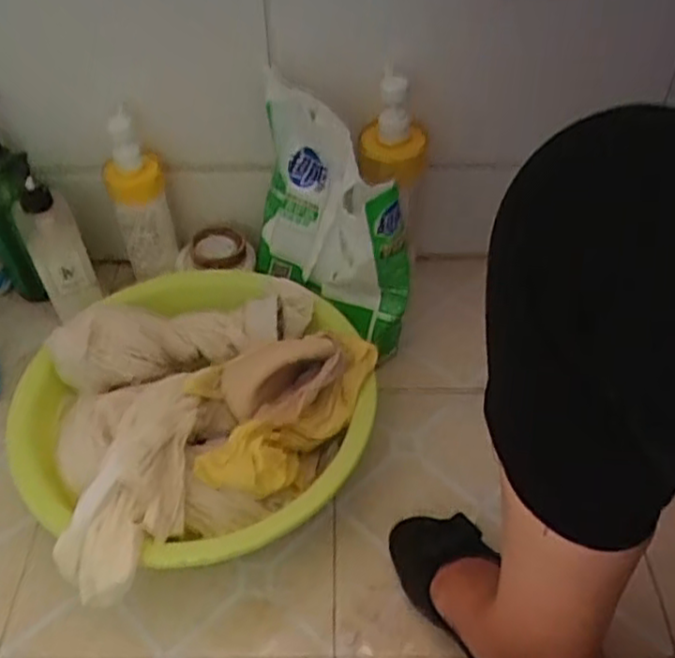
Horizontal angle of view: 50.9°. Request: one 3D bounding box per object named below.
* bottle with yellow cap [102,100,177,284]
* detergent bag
[{"bbox_3d":[-0.243,-0.161,0.868,0.067,0.216,0.056,-15,48,-13],"label":"bottle with yellow cap"},{"bbox_3d":[-0.015,-0.129,0.810,0.110,0.281,0.248,-21,48,-17],"label":"detergent bag"}]

